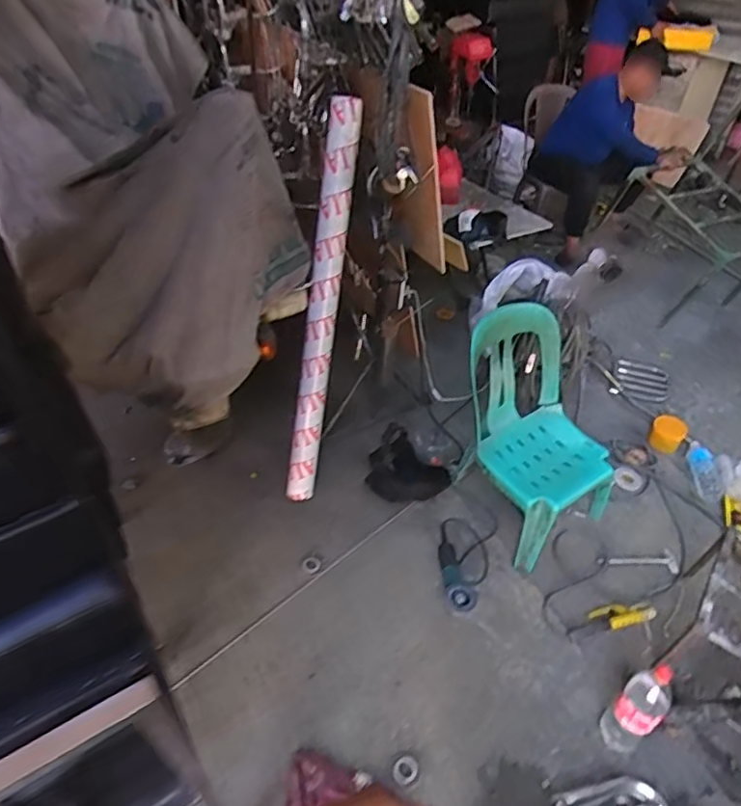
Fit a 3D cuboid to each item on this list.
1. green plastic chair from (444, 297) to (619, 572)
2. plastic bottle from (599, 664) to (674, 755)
[{"bbox_3d":[0.517,0.081,1.840,0.402,0.588,0.499,-22,46,-25],"label":"green plastic chair"},{"bbox_3d":[0.624,0.733,1.361,0.100,0.328,0.098,-28,49,-27],"label":"plastic bottle"}]

